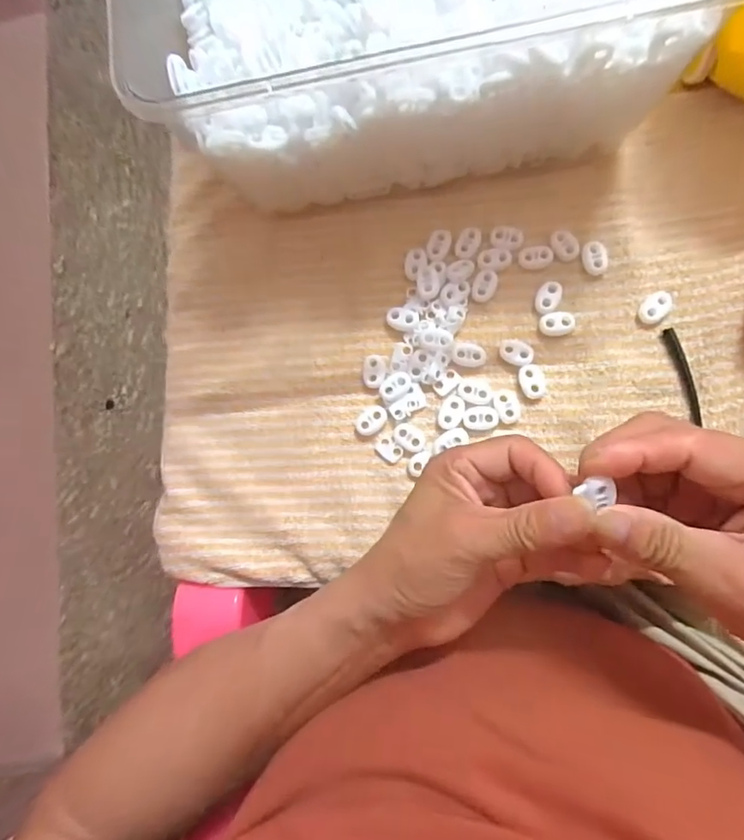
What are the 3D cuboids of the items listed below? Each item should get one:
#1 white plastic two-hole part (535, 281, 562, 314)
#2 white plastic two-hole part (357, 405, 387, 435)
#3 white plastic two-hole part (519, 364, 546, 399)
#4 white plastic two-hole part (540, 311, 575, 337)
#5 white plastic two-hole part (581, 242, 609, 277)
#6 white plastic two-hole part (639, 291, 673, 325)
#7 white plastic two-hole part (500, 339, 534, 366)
[{"bbox_3d":[0.118,-0.082,0.345,0.014,0.005,0.023,25,86,9],"label":"white plastic two-hole part"},{"bbox_3d":[0.000,0.000,0.348,0.023,0.005,0.015,-44,80,-1],"label":"white plastic two-hole part"},{"bbox_3d":[0.105,-0.025,0.340,0.015,0.005,0.023,-18,81,3],"label":"white plastic two-hole part"},{"bbox_3d":[0.123,-0.063,0.343,0.022,0.007,0.016,-7,82,5],"label":"white plastic two-hole part"},{"bbox_3d":[0.148,-0.107,0.343,0.015,0.004,0.022,-9,81,5],"label":"white plastic two-hole part"},{"bbox_3d":[0.184,-0.073,0.337,0.024,0.006,0.015,-45,80,-1],"label":"white plastic two-hole part"},{"bbox_3d":[0.096,-0.044,0.343,0.022,0.004,0.016,24,85,9],"label":"white plastic two-hole part"}]

